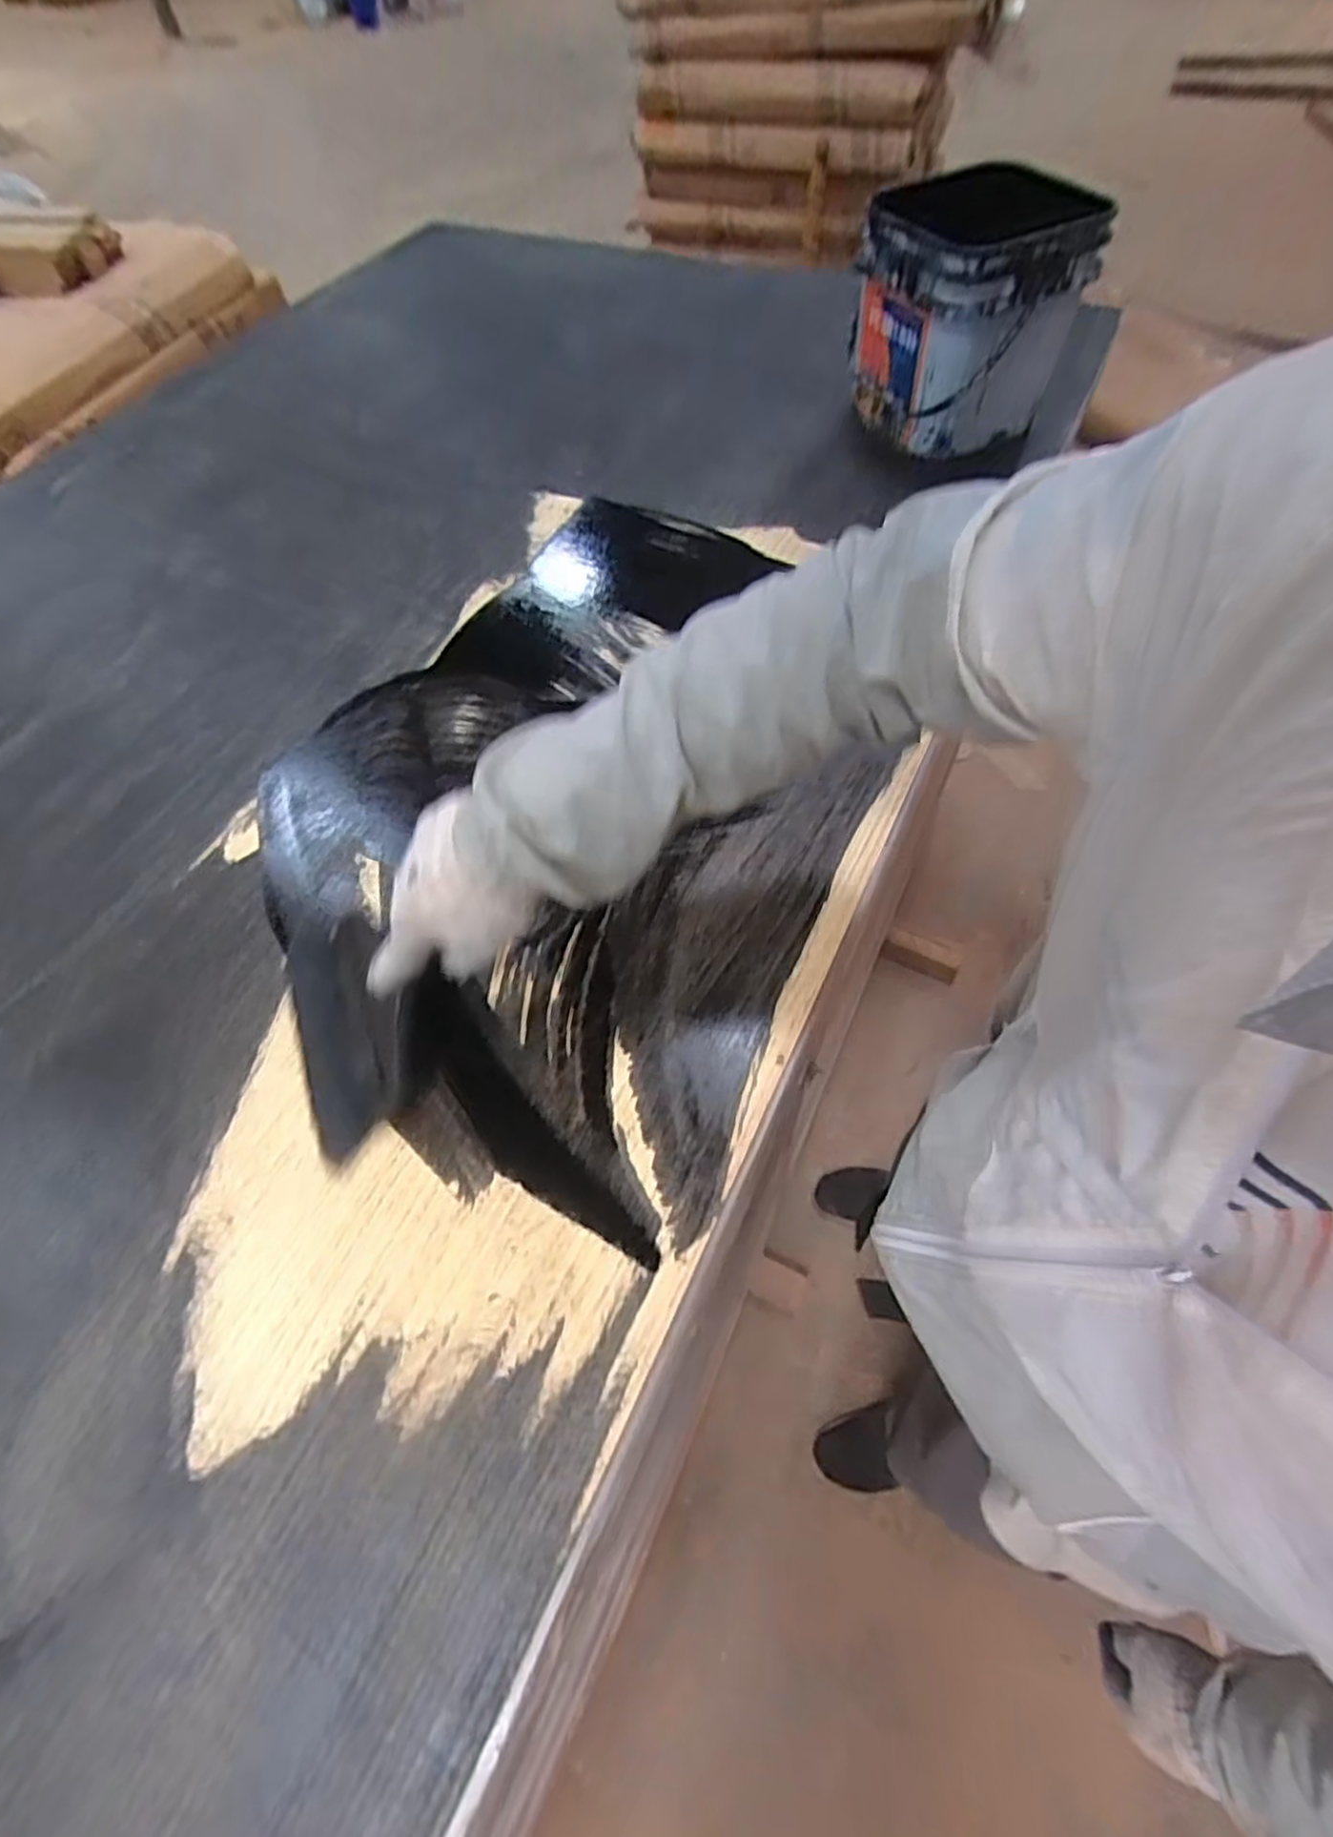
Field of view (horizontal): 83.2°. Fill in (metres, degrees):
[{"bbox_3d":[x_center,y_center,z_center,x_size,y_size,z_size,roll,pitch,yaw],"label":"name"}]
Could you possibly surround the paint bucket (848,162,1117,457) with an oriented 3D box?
[{"bbox_3d":[0.358,-0.719,0.907,0.217,0.216,0.202,-28,63,-13],"label":"paint bucket"}]

